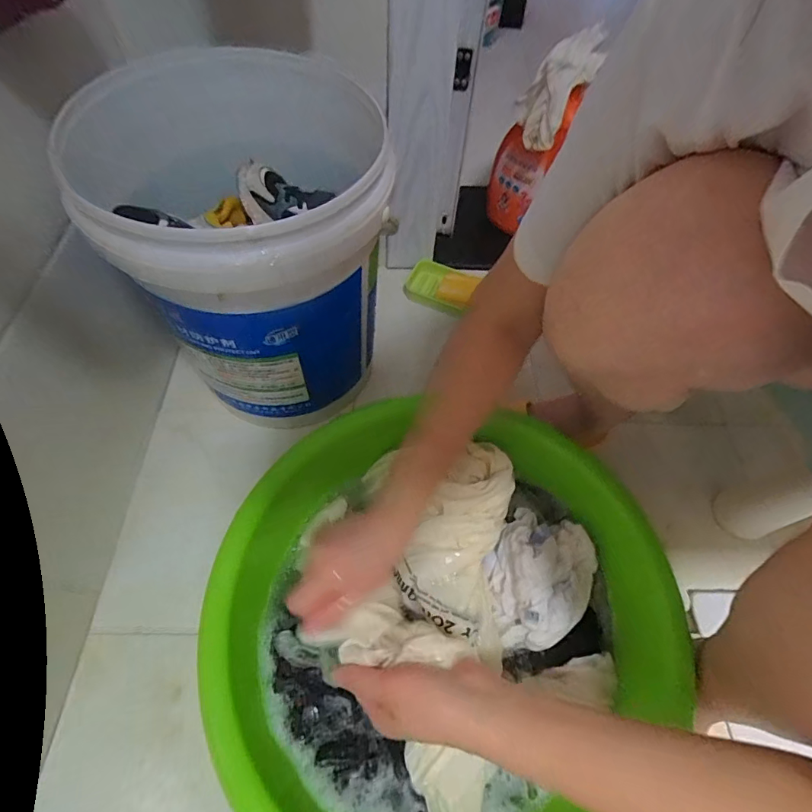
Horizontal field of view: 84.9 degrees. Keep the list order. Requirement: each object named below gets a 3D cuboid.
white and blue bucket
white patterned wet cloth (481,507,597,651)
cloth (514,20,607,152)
[{"bbox_3d":[-0.180,-0.172,0.564,0.285,0.346,0.303,-29,66,-19],"label":"white and blue bucket"},{"bbox_3d":[0.141,0.183,0.483,0.120,0.062,0.150,36,64,16],"label":"white patterned wet cloth"},{"bbox_3d":[0.227,-0.498,0.685,0.075,0.174,0.063,44,34,20],"label":"cloth"}]

